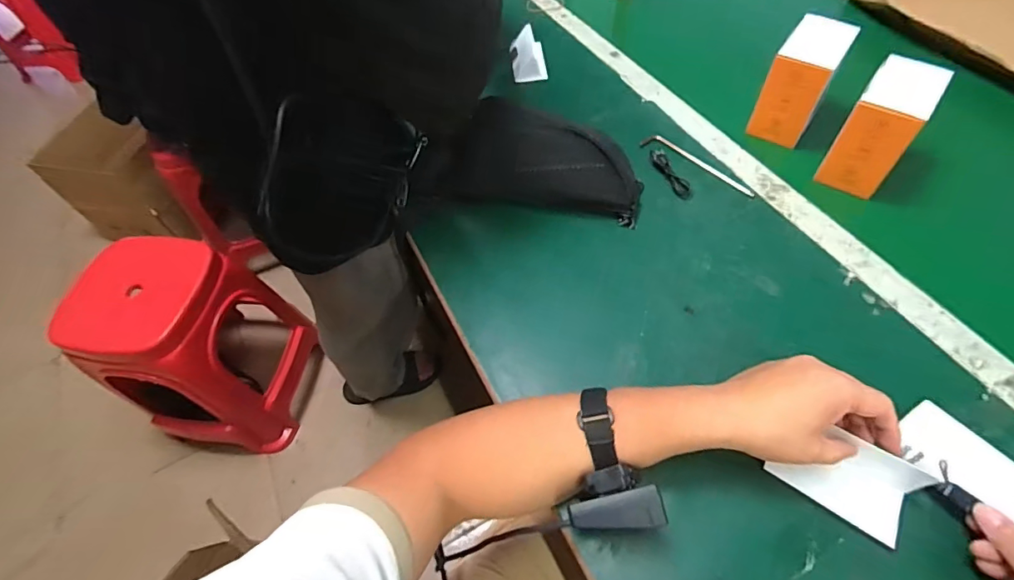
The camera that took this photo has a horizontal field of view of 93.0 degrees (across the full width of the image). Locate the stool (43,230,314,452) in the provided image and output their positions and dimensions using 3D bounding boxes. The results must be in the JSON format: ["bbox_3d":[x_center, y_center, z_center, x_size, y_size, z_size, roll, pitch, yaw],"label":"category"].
[{"bbox_3d":[-0.701,0.137,1.124,0.312,0.471,0.331,4,58,9],"label":"stool"}]

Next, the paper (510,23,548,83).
[{"bbox_3d":[0.032,-0.369,0.754,0.051,0.040,0.087,-8,57,0],"label":"paper"}]

